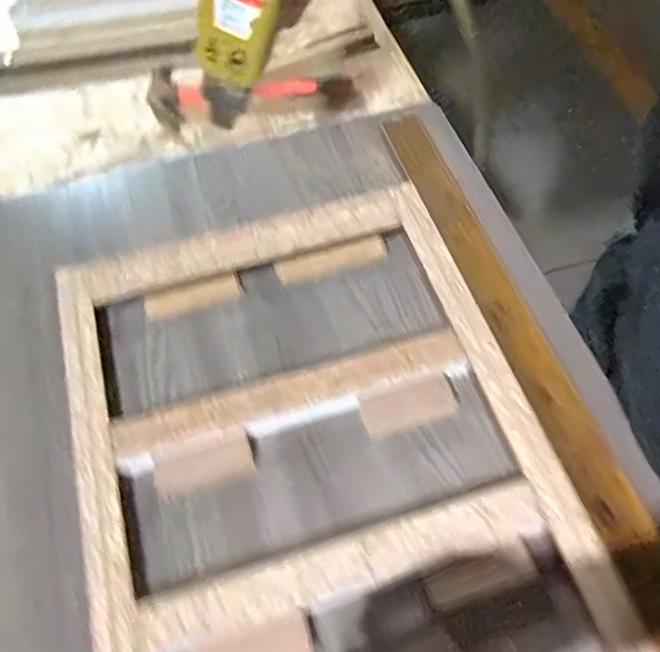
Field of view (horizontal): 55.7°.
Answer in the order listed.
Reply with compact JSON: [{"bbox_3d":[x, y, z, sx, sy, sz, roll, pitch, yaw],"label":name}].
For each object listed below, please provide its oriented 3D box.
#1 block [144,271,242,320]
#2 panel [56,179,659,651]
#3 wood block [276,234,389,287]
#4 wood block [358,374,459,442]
[{"bbox_3d":[-0.133,-0.028,0.610,0.092,0.017,0.023,-17,60,-10],"label":"block"},{"bbox_3d":[-0.004,0.128,0.493,0.370,0.022,0.558,-15,59,-9],"label":"panel"},{"bbox_3d":[0.001,-0.066,0.628,0.110,0.014,0.024,-15,59,-9],"label":"wood block"},{"bbox_3d":[0.070,0.070,0.550,0.083,0.014,0.032,-17,60,-10],"label":"wood block"}]

